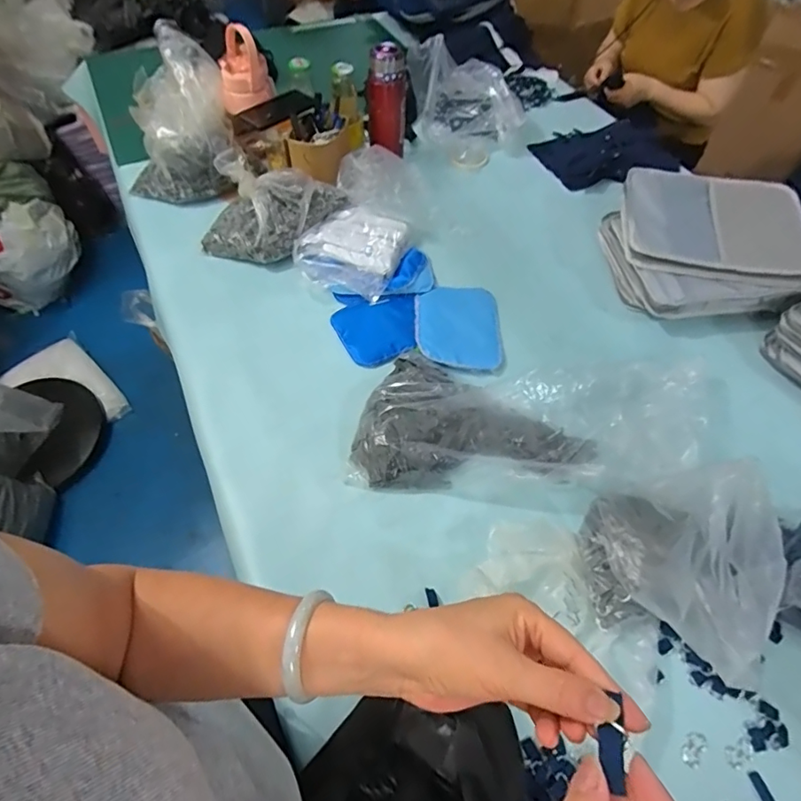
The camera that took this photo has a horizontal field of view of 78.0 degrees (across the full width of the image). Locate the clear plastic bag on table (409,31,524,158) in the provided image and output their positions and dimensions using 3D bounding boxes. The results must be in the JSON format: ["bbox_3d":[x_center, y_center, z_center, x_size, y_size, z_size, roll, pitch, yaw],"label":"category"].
[{"bbox_3d":[0.156,-0.716,1.177,0.231,0.156,0.251,-9,57,-7],"label":"clear plastic bag on table"}]

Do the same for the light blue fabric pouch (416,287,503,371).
[{"bbox_3d":[0.103,-0.135,0.879,0.147,0.016,0.196,1,56,-1],"label":"light blue fabric pouch"}]

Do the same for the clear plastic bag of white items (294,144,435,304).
[{"bbox_3d":[-0.055,-0.364,0.984,0.207,0.073,0.375,19,58,11],"label":"clear plastic bag of white items"}]

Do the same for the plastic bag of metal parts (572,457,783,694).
[{"bbox_3d":[0.308,0.196,0.554,0.148,0.192,0.195,5,56,2],"label":"plastic bag of metal parts"}]

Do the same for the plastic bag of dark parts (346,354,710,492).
[{"bbox_3d":[0.194,0.028,0.738,0.510,0.064,0.226,4,56,1],"label":"plastic bag of dark parts"}]

